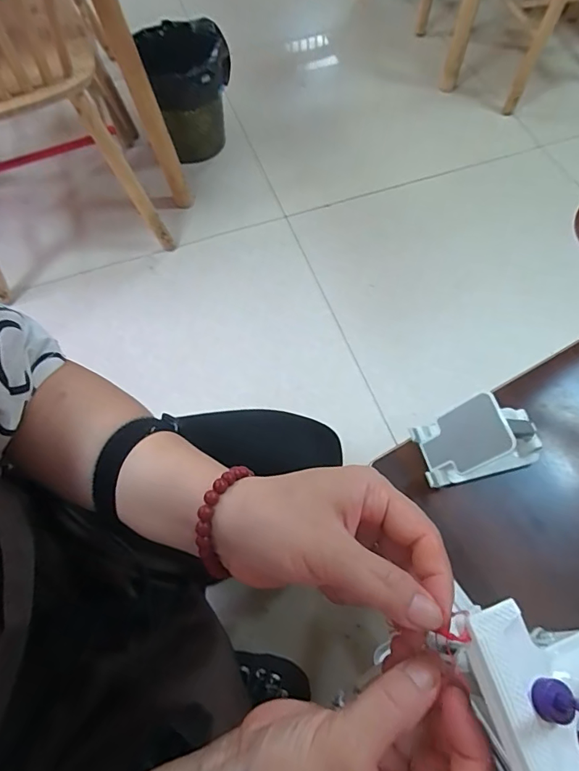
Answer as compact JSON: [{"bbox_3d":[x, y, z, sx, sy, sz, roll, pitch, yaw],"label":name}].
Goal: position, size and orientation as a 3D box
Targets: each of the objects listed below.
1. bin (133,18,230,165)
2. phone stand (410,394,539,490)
[{"bbox_3d":[-0.256,-0.780,1.277,0.208,0.286,0.228,-19,65,-7],"label":"bin"},{"bbox_3d":[0.196,0.053,0.464,0.121,0.093,0.063,-13,64,-4],"label":"phone stand"}]

